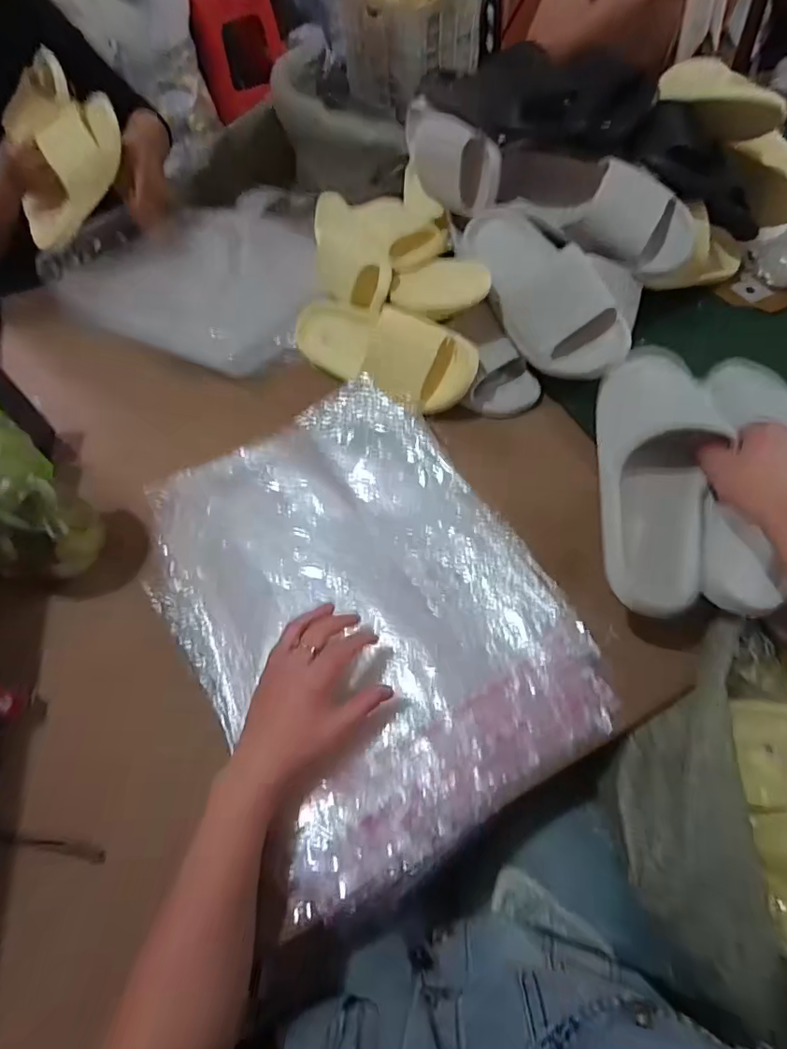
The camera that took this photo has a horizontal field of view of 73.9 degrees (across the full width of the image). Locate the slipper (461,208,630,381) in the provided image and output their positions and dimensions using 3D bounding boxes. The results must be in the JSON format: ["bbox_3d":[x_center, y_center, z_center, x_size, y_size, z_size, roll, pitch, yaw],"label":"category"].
[{"bbox_3d":[0.182,-0.295,0.654,0.111,0.081,0.261,-24,62,-10],"label":"slipper"}]

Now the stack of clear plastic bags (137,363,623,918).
[{"bbox_3d":[-0.039,0.073,0.533,0.332,0.036,0.455,-29,63,-13],"label":"stack of clear plastic bags"}]

